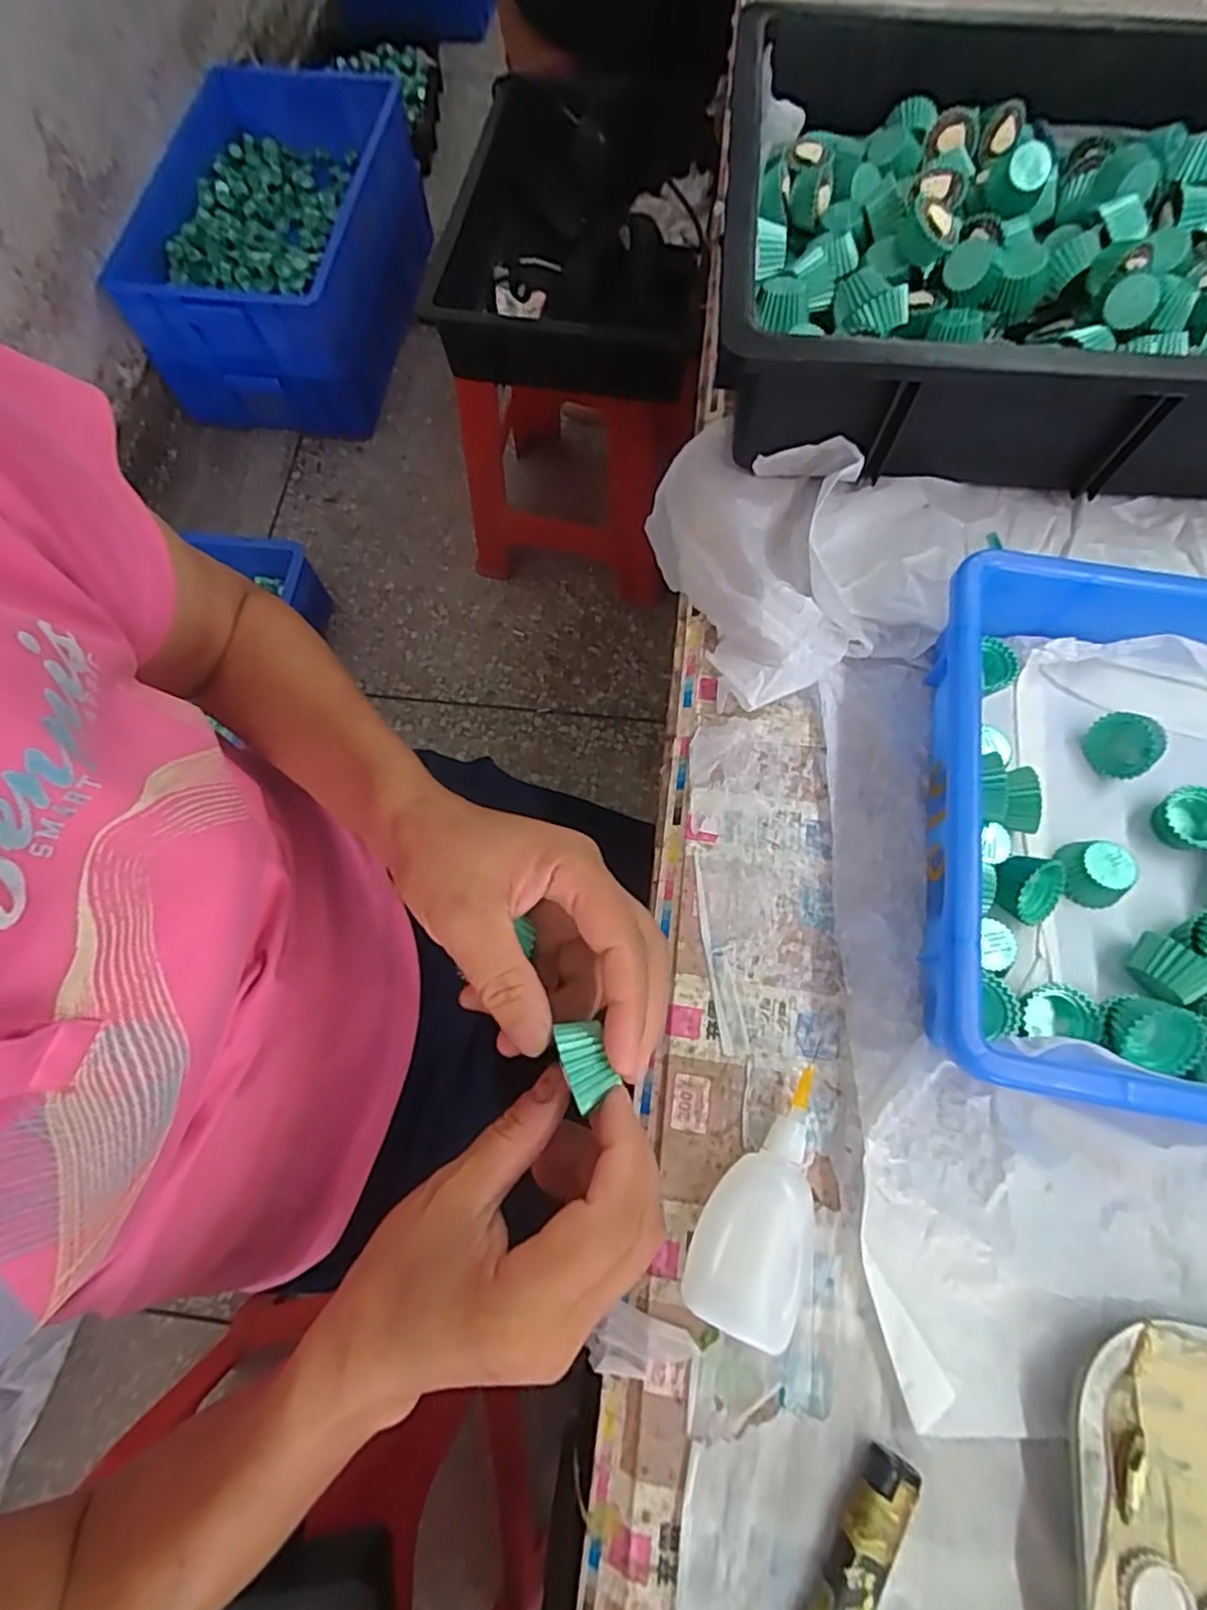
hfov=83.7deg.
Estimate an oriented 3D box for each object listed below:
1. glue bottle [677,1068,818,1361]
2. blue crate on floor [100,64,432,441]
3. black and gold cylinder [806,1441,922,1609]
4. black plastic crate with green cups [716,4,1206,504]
[{"bbox_3d":[0.066,0.161,0.280,0.043,0.028,0.096,19,73,9],"label":"glue bottle"},{"bbox_3d":[-0.652,-1.186,1.430,0.466,0.262,0.809,4,73,4],"label":"blue crate on floor"},{"bbox_3d":[0.090,0.279,0.243,0.019,0.013,0.079,31,75,12],"label":"black and gold cylinder"},{"bbox_3d":[0.294,-0.339,0.411,0.437,0.092,0.326,4,71,4],"label":"black plastic crate with green cups"}]

